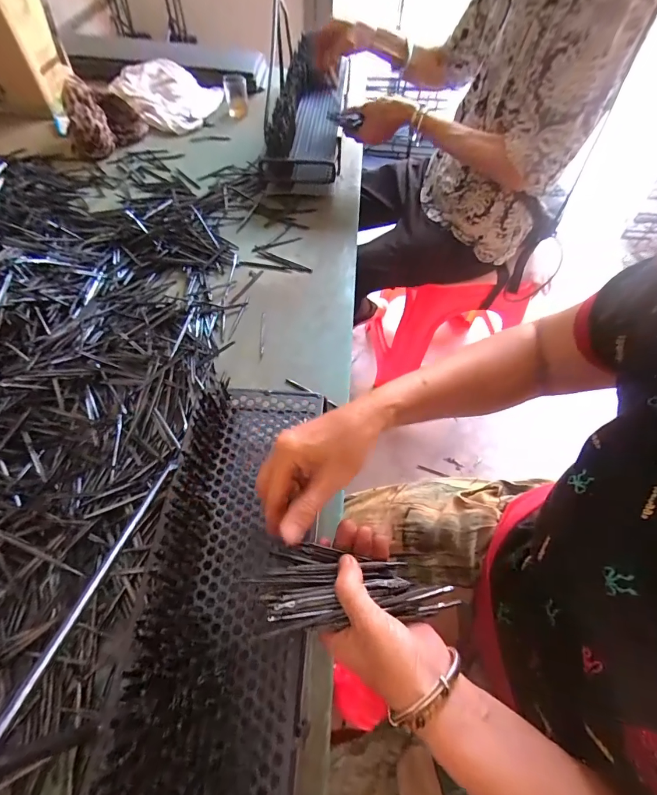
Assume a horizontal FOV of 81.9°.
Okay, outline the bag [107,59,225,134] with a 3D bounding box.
[{"bbox_3d":[-0.415,-0.766,0.959,0.279,0.060,0.205,34,63,17],"label":"bag"}]

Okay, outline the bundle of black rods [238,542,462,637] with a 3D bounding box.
[{"bbox_3d":[0.017,0.156,0.307,0.154,0.034,0.057,5,58,1],"label":"bundle of black rods"}]

